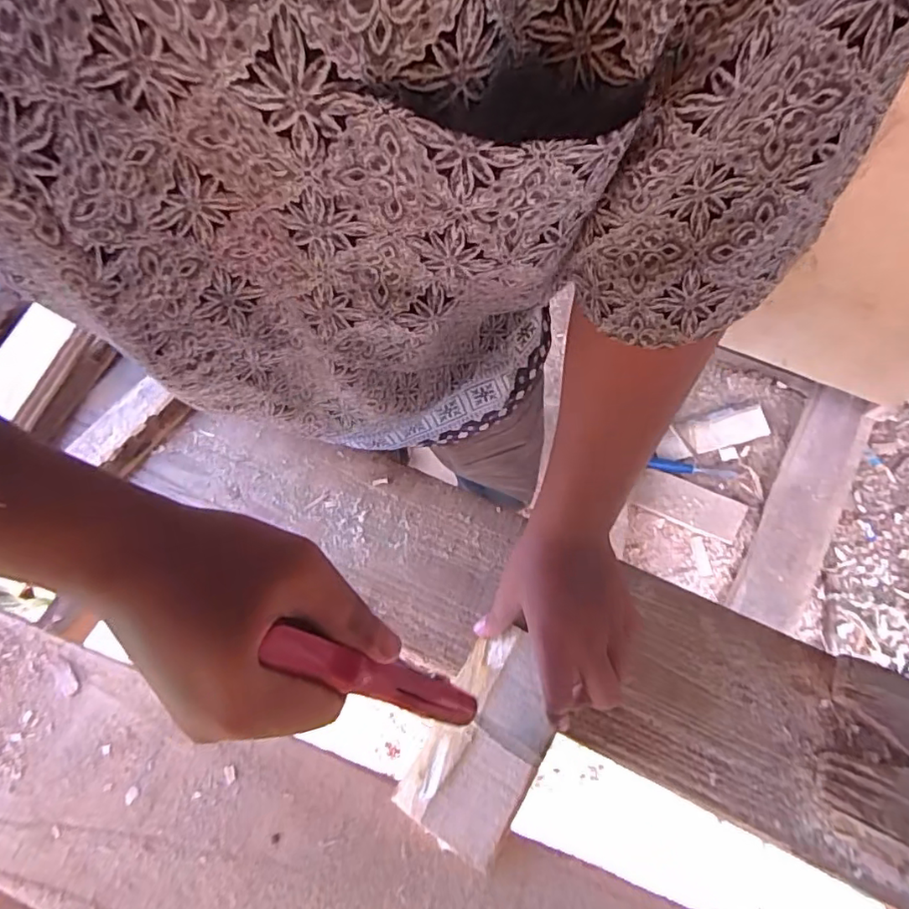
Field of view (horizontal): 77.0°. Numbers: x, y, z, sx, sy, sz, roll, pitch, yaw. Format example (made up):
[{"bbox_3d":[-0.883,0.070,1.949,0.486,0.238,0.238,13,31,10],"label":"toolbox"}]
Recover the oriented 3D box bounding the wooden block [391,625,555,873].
[{"bbox_3d":[0.027,0.228,0.460,0.086,0.021,0.160,29,72,11],"label":"wooden block"}]

